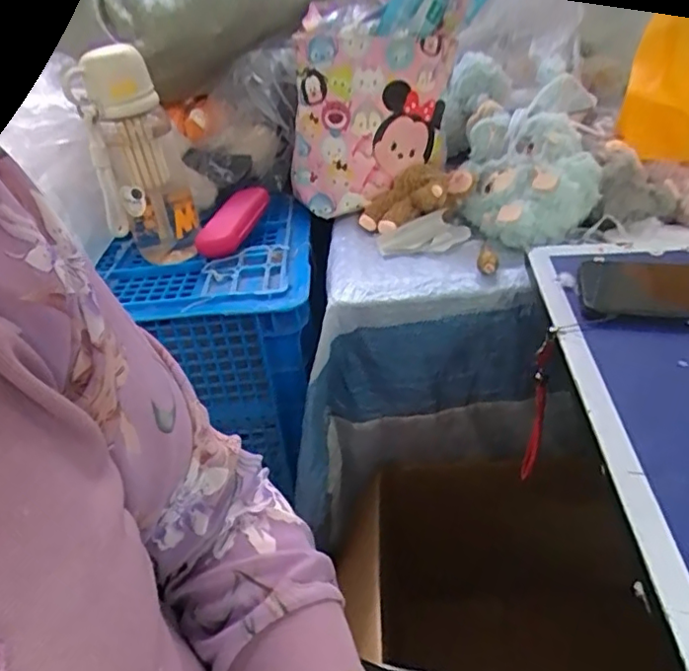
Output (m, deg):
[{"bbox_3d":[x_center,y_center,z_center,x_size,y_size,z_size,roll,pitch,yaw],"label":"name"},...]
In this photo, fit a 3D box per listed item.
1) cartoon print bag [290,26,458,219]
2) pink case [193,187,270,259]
[{"bbox_3d":[0.023,-0.246,0.714,0.178,0.203,0.077,10,26,13],"label":"cartoon print bag"},{"bbox_3d":[-0.132,-0.135,0.719,0.053,0.045,0.120,6,37,16],"label":"pink case"}]

